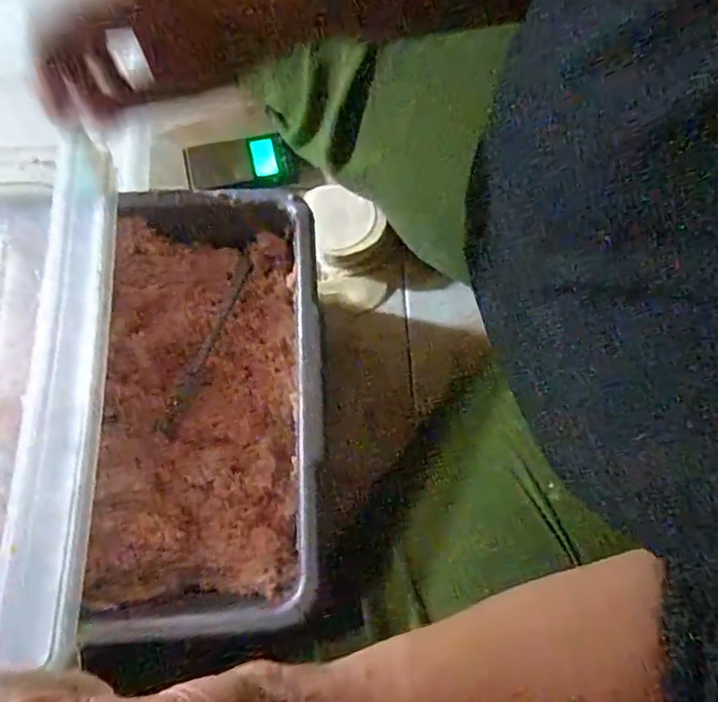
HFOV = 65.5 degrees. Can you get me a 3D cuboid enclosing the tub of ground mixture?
[{"bbox_3d":[-0.113,0.040,0.417,0.159,0.091,0.298,1,70,-1],"label":"tub of ground mixture"}]

